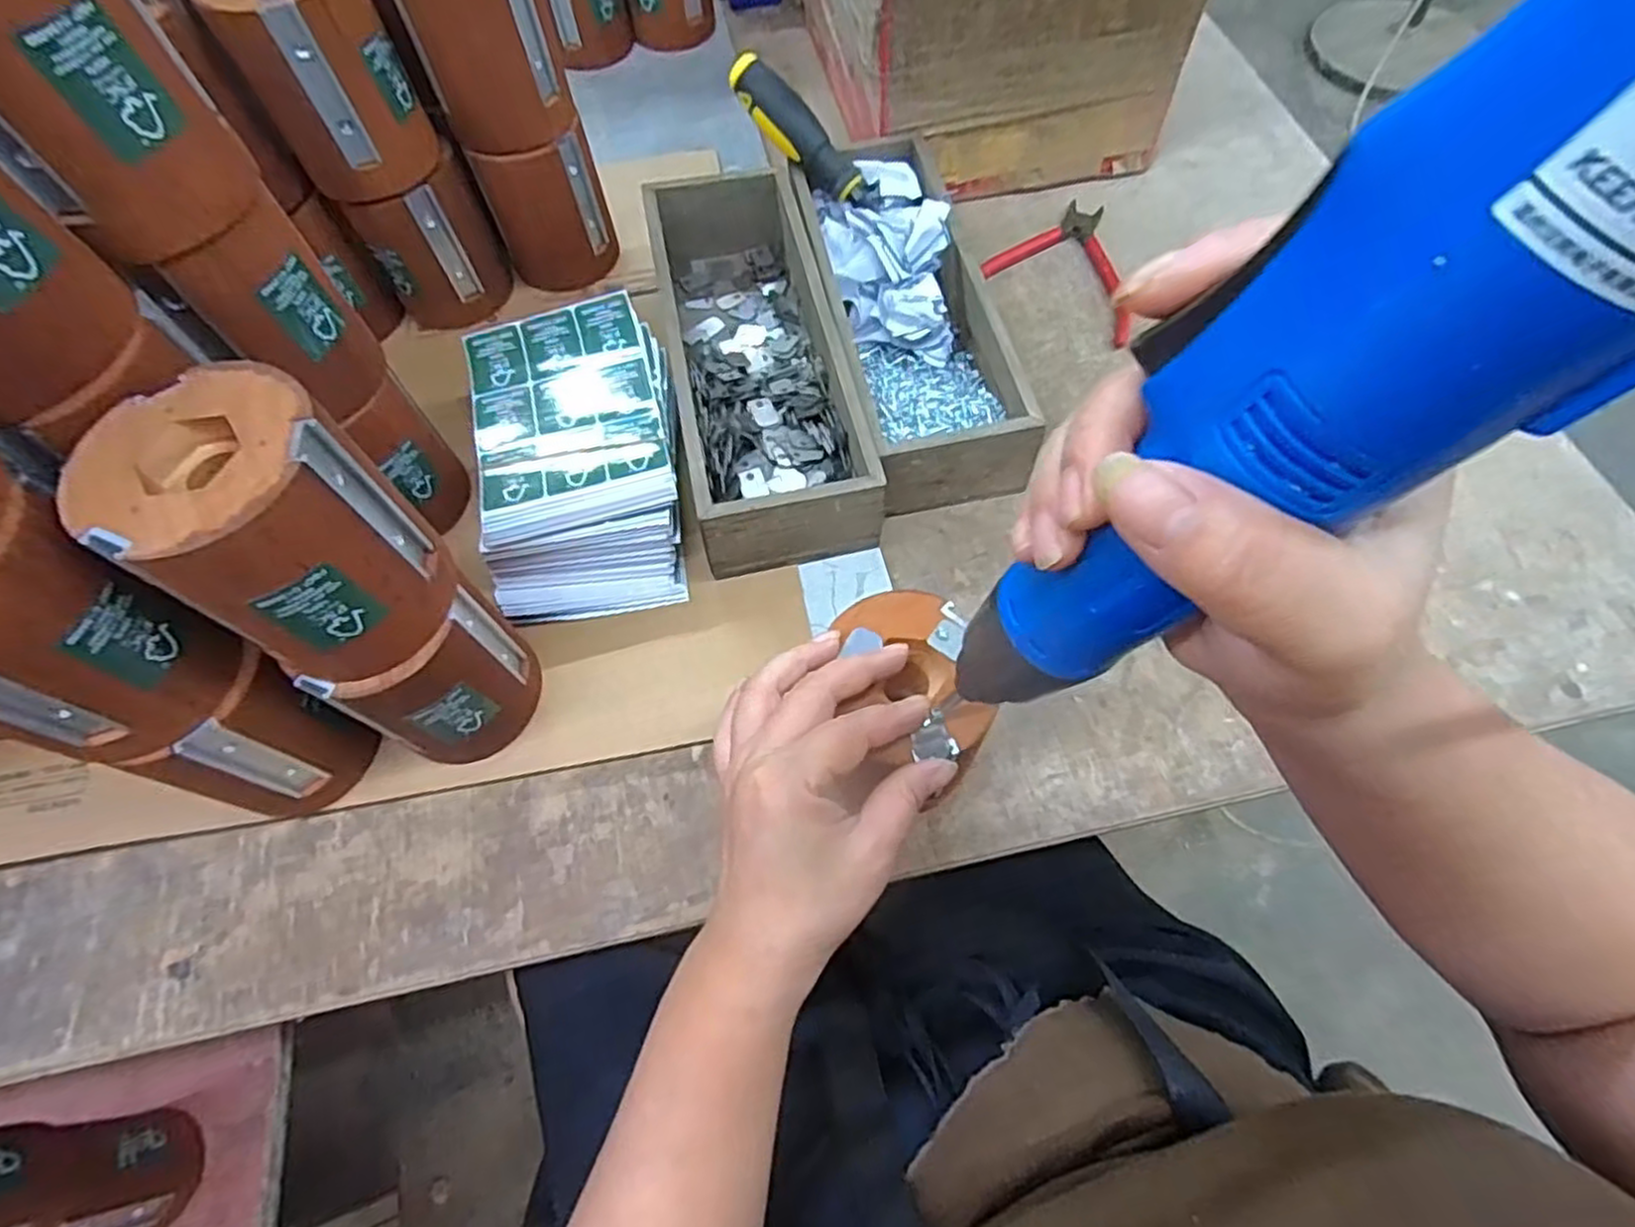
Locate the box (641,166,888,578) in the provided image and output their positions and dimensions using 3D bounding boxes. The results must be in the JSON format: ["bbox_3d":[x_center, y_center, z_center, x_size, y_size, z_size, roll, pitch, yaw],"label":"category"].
[{"bbox_3d":[-0.041,-0.167,0.482,0.102,0.069,0.297,-11,64,-4],"label":"box"}]

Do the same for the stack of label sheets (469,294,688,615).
[{"bbox_3d":[-0.139,-0.092,0.448,0.114,0.065,0.177,-10,64,-3],"label":"stack of label sheets"}]

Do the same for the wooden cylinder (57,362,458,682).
[{"bbox_3d":[-0.199,-0.031,0.284,0.078,0.095,0.077,32,69,16],"label":"wooden cylinder"}]

